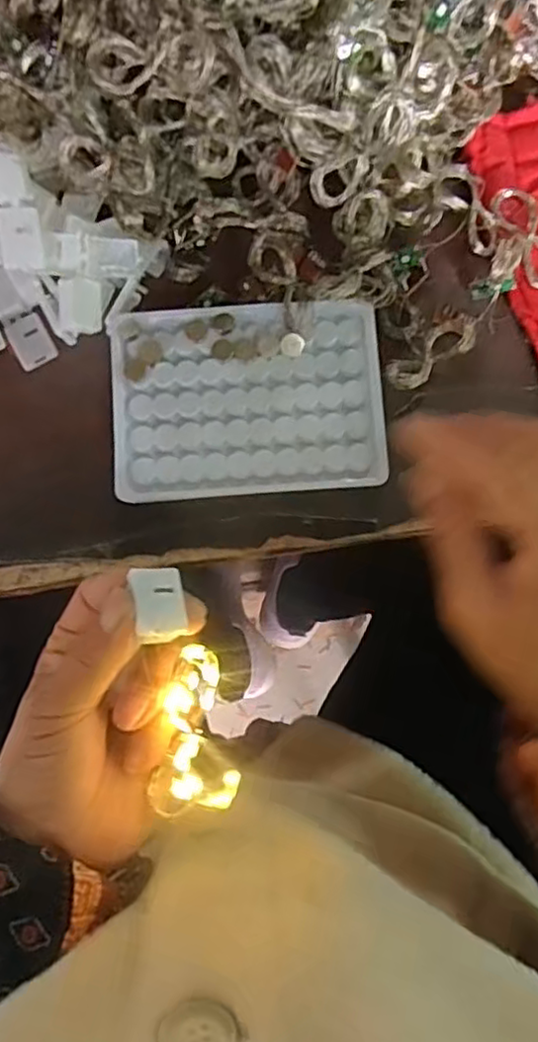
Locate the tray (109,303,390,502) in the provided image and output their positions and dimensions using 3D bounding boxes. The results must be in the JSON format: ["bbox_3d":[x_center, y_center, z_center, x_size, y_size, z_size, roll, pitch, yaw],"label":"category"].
[{"bbox_3d":[-0.011,-0.060,0.325,0.129,0.011,0.091,-4,82,0],"label":"tray"}]

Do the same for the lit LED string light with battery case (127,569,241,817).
[{"bbox_3d":[-0.034,0.066,0.252,0.031,0.023,0.097,-9,93,-3],"label":"lit LED string light with battery case"}]

